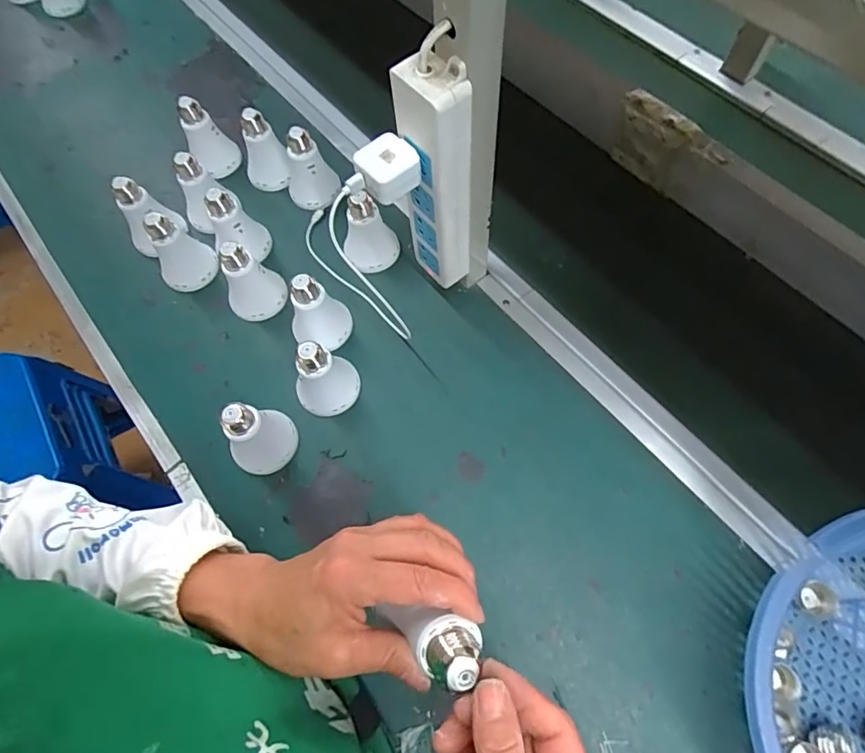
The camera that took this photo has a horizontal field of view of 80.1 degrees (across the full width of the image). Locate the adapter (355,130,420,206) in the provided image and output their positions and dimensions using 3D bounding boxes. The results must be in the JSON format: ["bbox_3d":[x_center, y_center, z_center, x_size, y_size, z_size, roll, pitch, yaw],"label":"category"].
[{"bbox_3d":[-0.036,-0.163,0.405,0.043,0.028,0.039,-40,70,-13],"label":"adapter"}]

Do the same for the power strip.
[{"bbox_3d":[0.007,-0.163,0.450,0.052,0.219,0.057,-25,68,-7],"label":"power strip"}]

